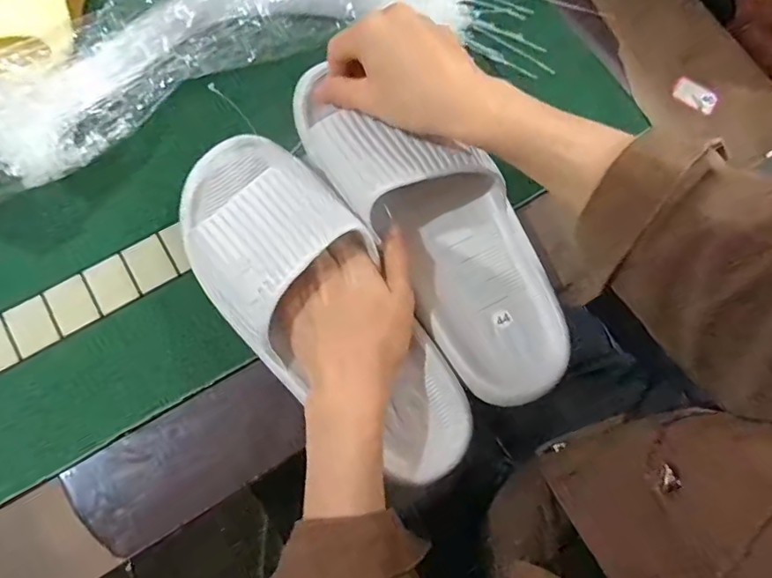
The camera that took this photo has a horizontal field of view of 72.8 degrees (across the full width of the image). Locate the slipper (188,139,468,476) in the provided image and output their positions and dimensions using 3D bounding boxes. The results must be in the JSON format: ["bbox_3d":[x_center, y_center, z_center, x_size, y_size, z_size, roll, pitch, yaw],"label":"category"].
[{"bbox_3d":[-0.046,0.011,0.353,0.107,0.066,0.274,-38,88,-10],"label":"slipper"}]

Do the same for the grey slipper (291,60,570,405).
[{"bbox_3d":[0.034,-0.051,0.373,0.103,0.061,0.275,-38,90,-9],"label":"grey slipper"}]

